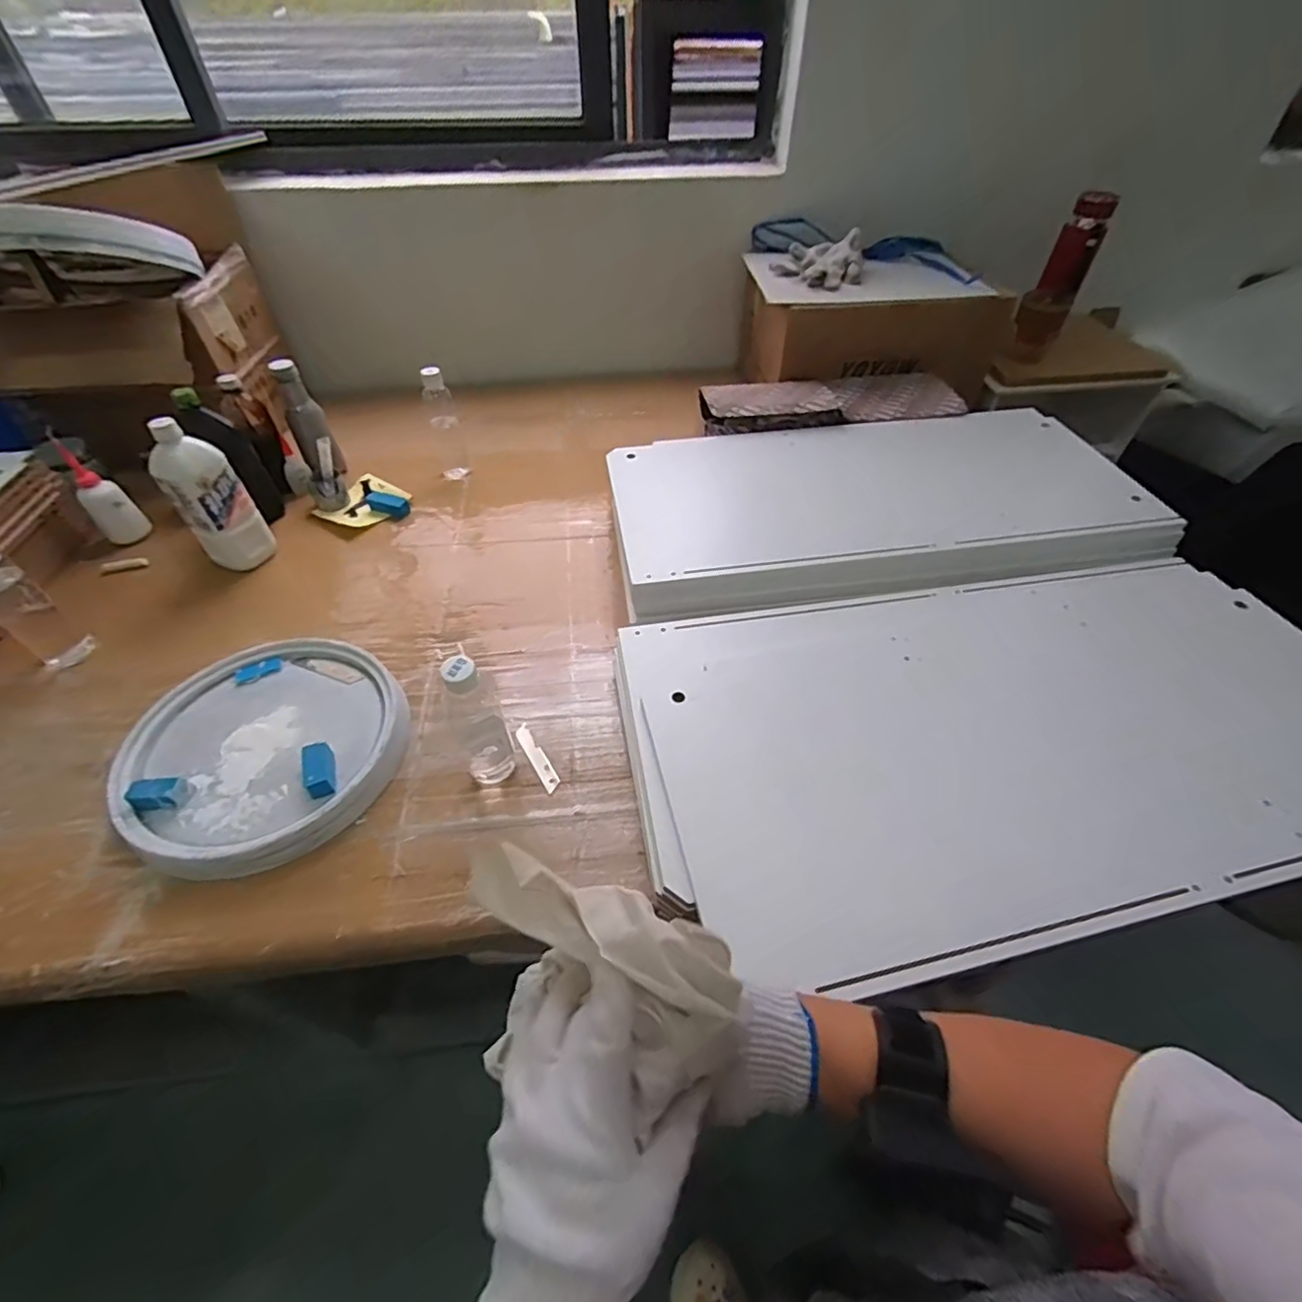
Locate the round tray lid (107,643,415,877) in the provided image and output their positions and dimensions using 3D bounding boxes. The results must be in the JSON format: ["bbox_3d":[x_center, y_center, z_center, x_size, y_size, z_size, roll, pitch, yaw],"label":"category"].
[{"bbox_3d":[-0.442,0.106,0.675,0.296,0.051,0.283,0,47,0],"label":"round tray lid"}]

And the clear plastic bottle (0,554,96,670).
[{"bbox_3d":[-0.802,-0.059,0.739,0.057,0.180,0.061,24,51,21],"label":"clear plastic bottle"}]

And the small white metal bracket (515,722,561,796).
[{"bbox_3d":[-0.134,0.124,0.685,0.019,0.004,0.097,-27,56,-19],"label":"small white metal bracket"}]

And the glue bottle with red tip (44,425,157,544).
[{"bbox_3d":[-0.867,-0.249,0.919,0.063,0.157,0.047,-35,56,-28],"label":"glue bottle with red tip"}]

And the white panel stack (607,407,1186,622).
[{"bbox_3d":[0.342,-0.237,0.941,0.817,0.110,0.386,-6,47,-5],"label":"white panel stack"}]

